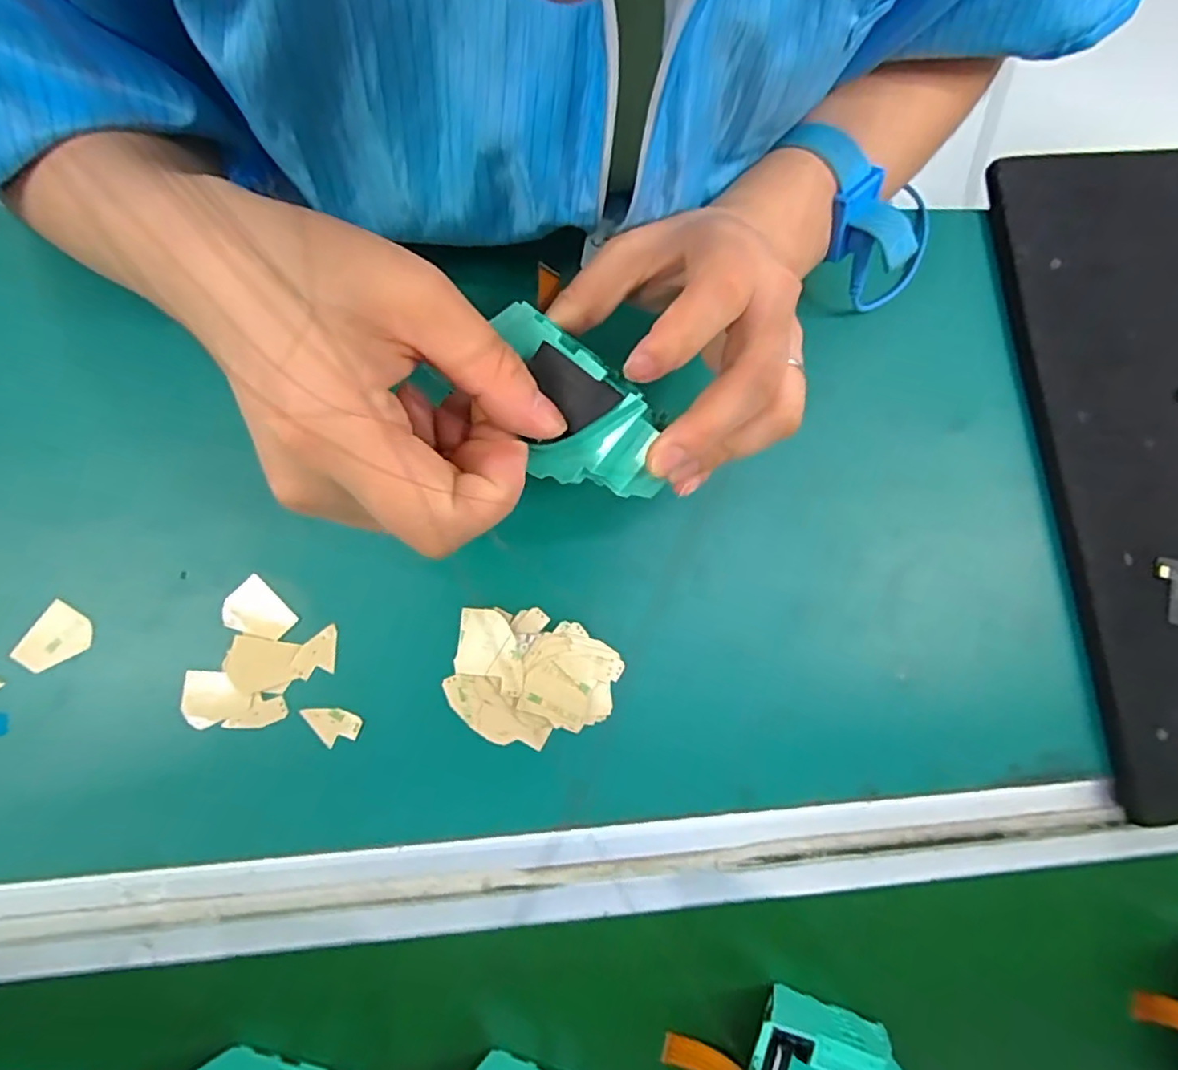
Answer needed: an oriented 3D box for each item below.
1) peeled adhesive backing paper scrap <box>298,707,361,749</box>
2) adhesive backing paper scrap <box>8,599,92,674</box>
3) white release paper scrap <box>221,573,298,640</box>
[{"bbox_3d":[-0.115,0.084,0.278,0.026,0.004,0.016,22,80,-3],"label":"peeled adhesive backing paper scrap"},{"bbox_3d":[-0.231,0.046,0.273,0.022,0.004,0.029,31,77,-9],"label":"adhesive backing paper scrap"},{"bbox_3d":[-0.148,0.035,0.281,0.029,0.004,0.023,44,79,2],"label":"white release paper scrap"}]

